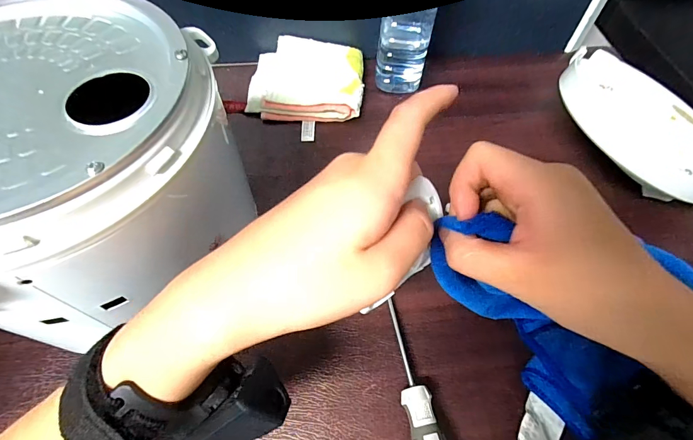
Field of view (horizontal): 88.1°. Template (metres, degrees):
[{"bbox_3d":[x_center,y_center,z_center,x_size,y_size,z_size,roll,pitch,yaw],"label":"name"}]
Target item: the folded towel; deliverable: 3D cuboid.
[{"bbox_3d":[-0.052,-0.174,0.462,0.143,0.028,0.149,1,59,0],"label":"folded towel"}]

